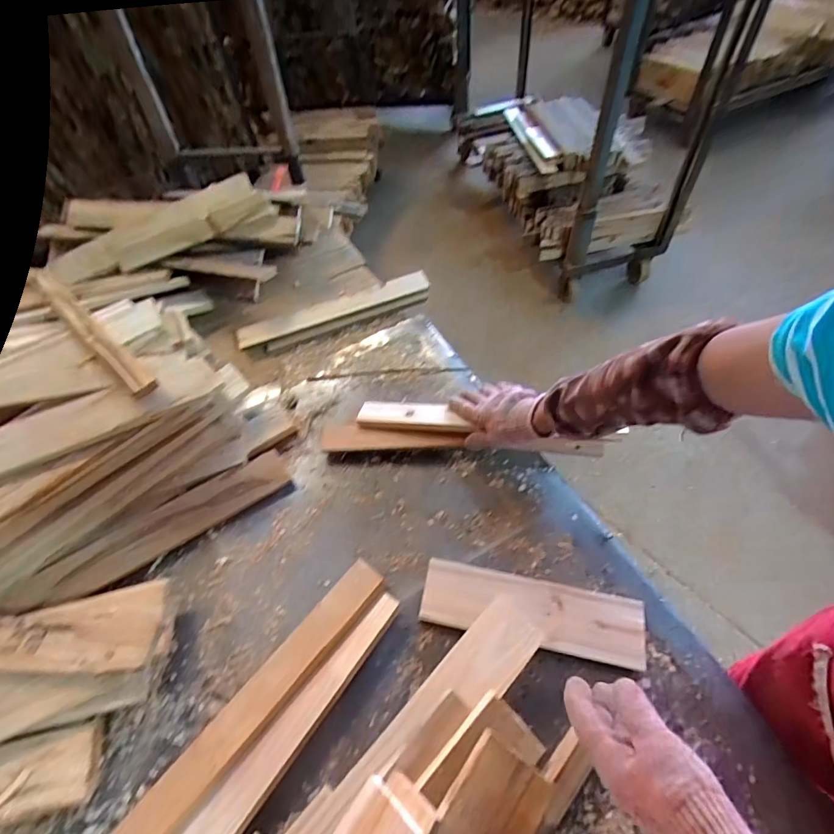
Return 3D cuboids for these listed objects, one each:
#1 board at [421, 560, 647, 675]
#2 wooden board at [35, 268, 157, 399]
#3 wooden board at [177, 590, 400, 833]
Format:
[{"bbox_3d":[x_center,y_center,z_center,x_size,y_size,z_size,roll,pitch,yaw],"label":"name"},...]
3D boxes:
[{"bbox_3d":[0.148,0.254,0.582,0.278,0.017,0.081,8,56,11],"label":"board"},{"bbox_3d":[-0.537,-0.146,0.722,0.426,0.018,0.037,35,65,27],"label":"wooden board"},{"bbox_3d":[-0.202,0.417,0.494,0.062,0.031,0.514,29,62,23],"label":"wooden board"}]

